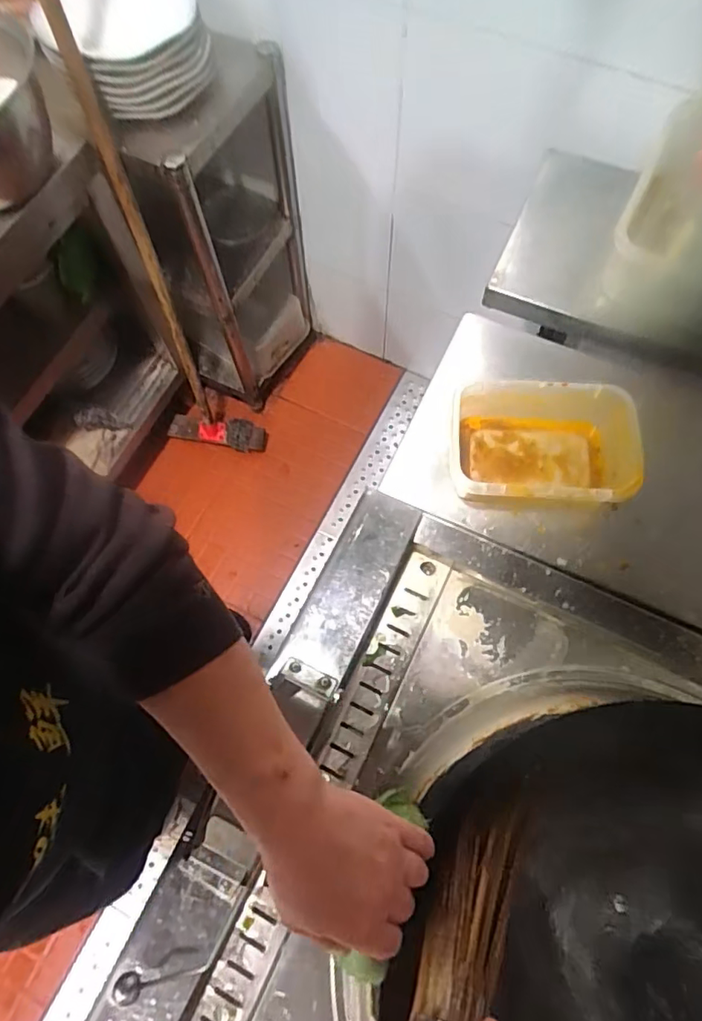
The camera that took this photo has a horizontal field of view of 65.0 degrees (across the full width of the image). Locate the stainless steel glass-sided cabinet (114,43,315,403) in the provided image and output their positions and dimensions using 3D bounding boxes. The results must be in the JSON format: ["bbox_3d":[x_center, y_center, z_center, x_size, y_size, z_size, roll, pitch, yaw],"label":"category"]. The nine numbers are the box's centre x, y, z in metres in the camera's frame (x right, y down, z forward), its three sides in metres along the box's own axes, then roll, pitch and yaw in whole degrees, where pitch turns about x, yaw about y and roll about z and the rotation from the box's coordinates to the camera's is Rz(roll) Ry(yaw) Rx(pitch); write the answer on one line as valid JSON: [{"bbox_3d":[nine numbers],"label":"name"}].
[{"bbox_3d":[-0.264,-0.589,1.239,0.264,0.748,0.354,40,76,14],"label":"stainless steel glass-sided cabinet"}]

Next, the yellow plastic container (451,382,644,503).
[{"bbox_3d":[0.233,-0.071,0.653,0.202,0.067,0.141,4,70,3],"label":"yellow plastic container"}]

